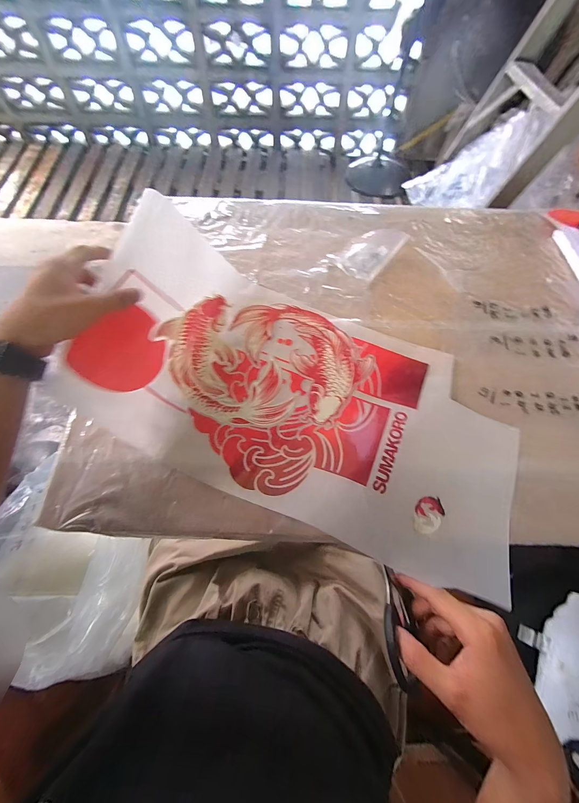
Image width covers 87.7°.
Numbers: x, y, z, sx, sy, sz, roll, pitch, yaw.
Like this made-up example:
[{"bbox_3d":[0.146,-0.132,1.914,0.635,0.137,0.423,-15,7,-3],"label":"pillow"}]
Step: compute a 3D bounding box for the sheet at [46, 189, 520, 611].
[{"bbox_3d":[0.013,-0.025,0.340,0.515,0.099,0.275,25,67,11],"label":"sheet"}]

